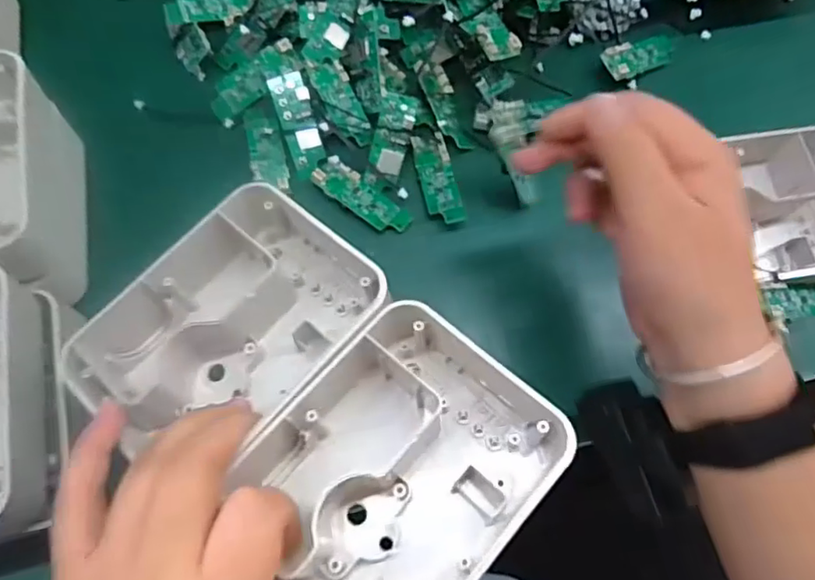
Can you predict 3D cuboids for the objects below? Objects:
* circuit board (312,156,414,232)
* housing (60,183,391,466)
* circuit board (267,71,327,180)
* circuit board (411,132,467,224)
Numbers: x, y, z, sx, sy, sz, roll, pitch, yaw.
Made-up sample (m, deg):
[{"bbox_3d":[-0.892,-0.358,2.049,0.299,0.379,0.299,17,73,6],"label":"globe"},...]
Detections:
[{"bbox_3d":[-0.030,-0.061,0.394,0.068,0.010,0.024,37,72,10],"label":"circuit board"},{"bbox_3d":[-0.086,0.014,0.286,0.094,0.046,0.133,41,73,12],"label":"housing"},{"bbox_3d":[-0.074,-0.112,0.404,0.024,0.005,0.069,-15,96,-8],"label":"circuit board"},{"bbox_3d":[0.020,-0.076,0.403,0.024,0.006,0.070,-17,68,9],"label":"circuit board"}]

